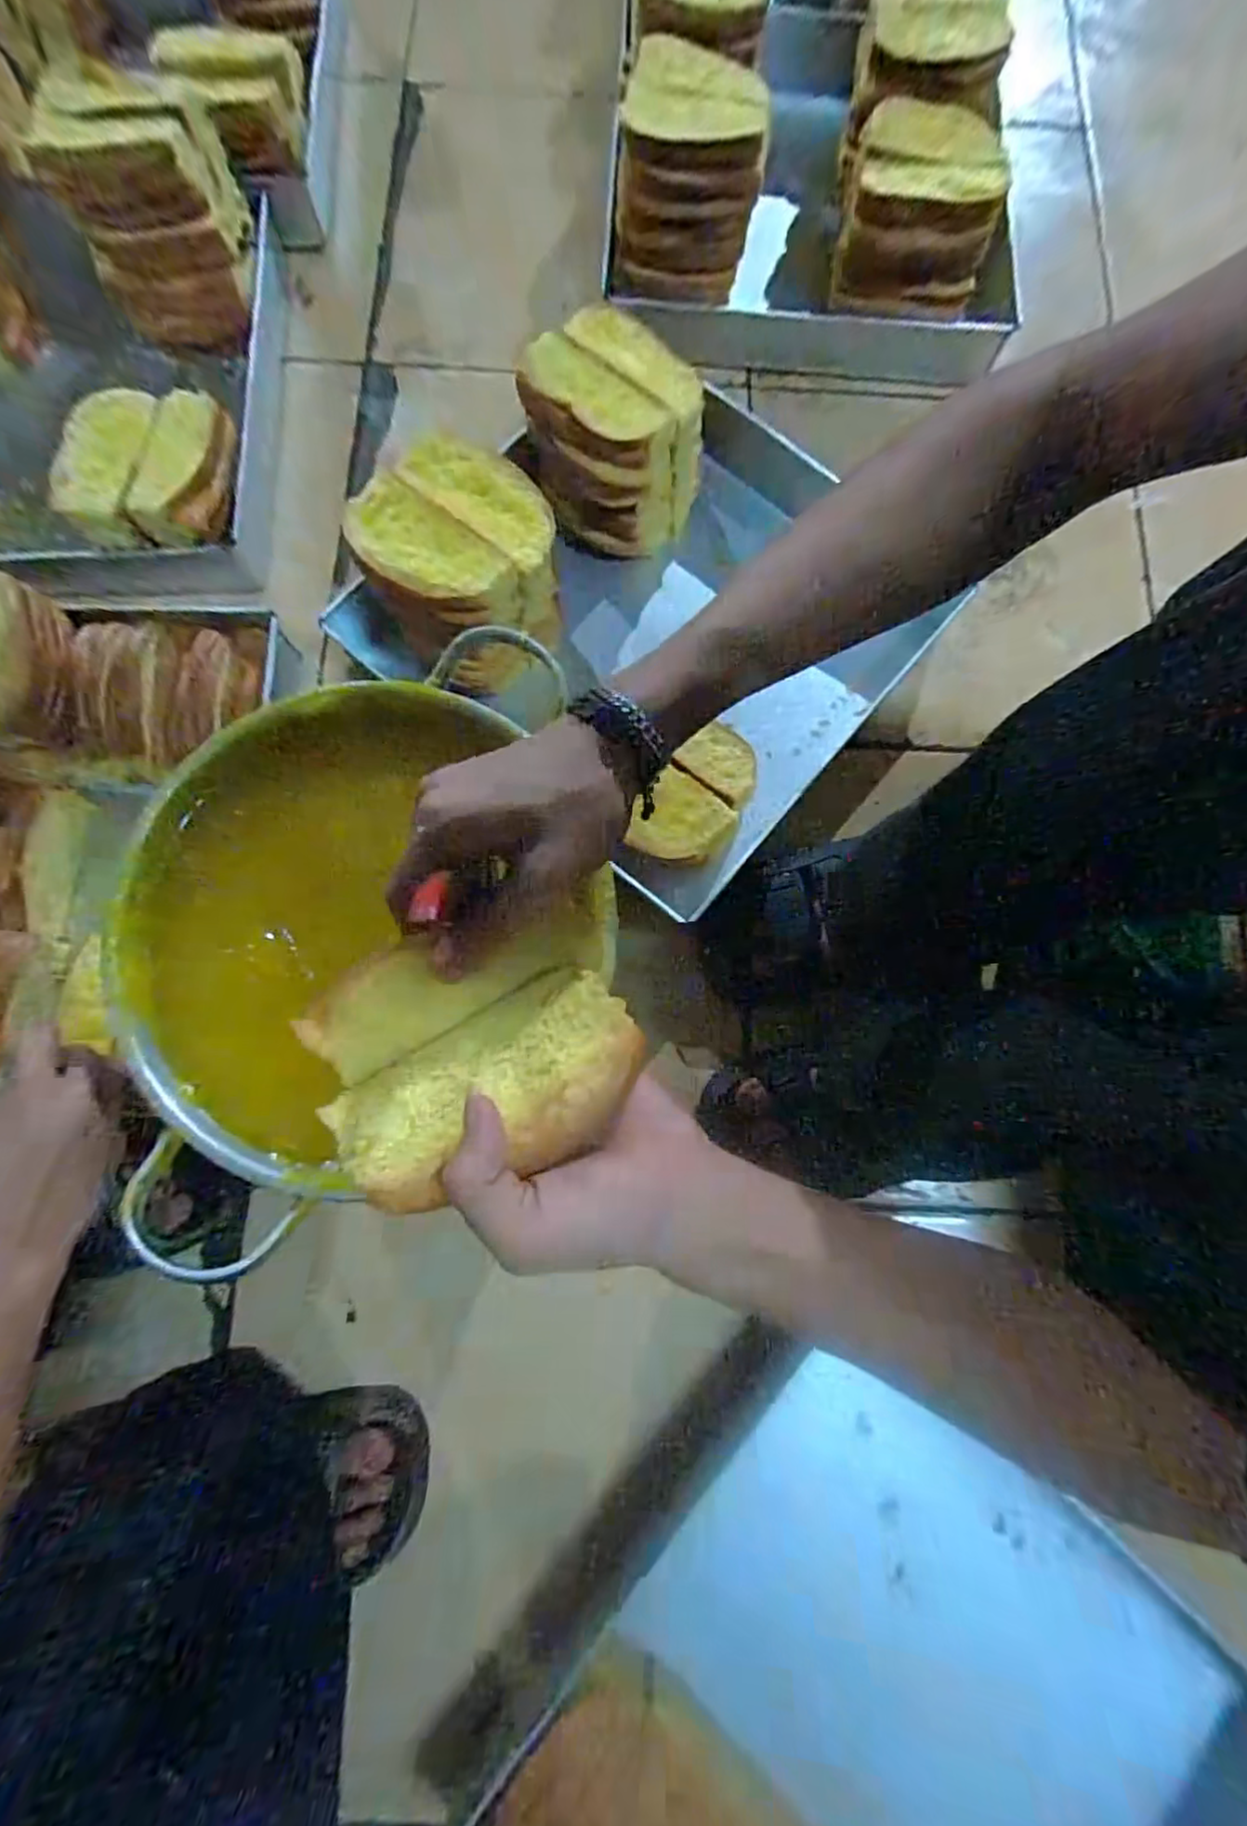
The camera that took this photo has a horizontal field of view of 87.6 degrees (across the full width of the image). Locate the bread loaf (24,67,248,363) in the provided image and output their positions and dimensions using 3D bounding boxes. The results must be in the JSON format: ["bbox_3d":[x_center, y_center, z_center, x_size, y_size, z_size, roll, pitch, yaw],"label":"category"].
[{"bbox_3d":[-0.428,-0.650,0.605,0.136,0.144,0.120,-11,79,-4],"label":"bread loaf"}]

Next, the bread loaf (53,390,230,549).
[{"bbox_3d":[-0.398,-0.380,0.550,0.115,0.045,0.139,8,78,0],"label":"bread loaf"}]

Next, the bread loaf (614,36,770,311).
[{"bbox_3d":[0.055,-0.687,0.614,0.129,0.131,0.149,-2,79,-2],"label":"bread loaf"}]

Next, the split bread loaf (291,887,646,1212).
[{"bbox_3d":[-0.061,0.057,0.277,0.127,0.049,0.099,-18,80,-5],"label":"split bread loaf"}]

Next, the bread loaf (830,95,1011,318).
[{"bbox_3d":[0.275,-0.657,0.611,0.134,0.076,0.151,10,78,1],"label":"bread loaf"}]

